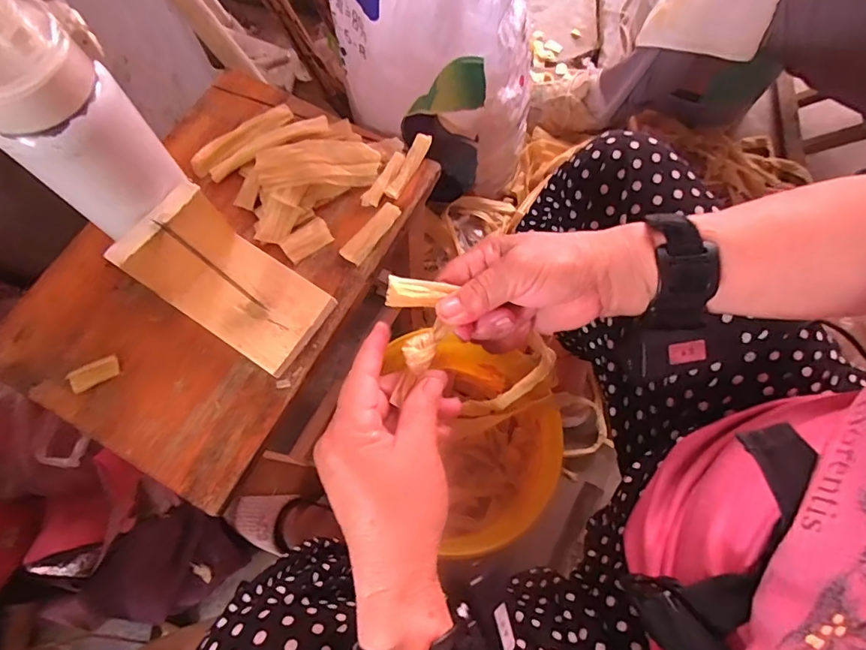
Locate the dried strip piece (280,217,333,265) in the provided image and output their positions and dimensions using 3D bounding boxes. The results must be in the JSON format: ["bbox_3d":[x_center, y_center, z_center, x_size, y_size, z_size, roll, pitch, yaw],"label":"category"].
[{"bbox_3d":[-0.107,-0.073,0.420,0.042,0.004,0.023,-38,75,-11],"label":"dried strip piece"}]

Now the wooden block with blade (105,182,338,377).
[{"bbox_3d":[-0.148,-0.030,0.364,0.117,0.078,0.076,33,75,11],"label":"wooden block with blade"}]

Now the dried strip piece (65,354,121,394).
[{"bbox_3d":[-0.263,0.038,0.383,0.036,0.004,0.019,-29,73,-9],"label":"dried strip piece"}]

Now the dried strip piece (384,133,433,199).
[{"bbox_3d":[-0.022,-0.142,0.436,0.015,0.010,0.065,28,74,10],"label":"dried strip piece"}]

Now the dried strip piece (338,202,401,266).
[{"bbox_3d":[-0.054,-0.080,0.423,0.020,0.006,0.063,35,75,12],"label":"dried strip piece"}]

